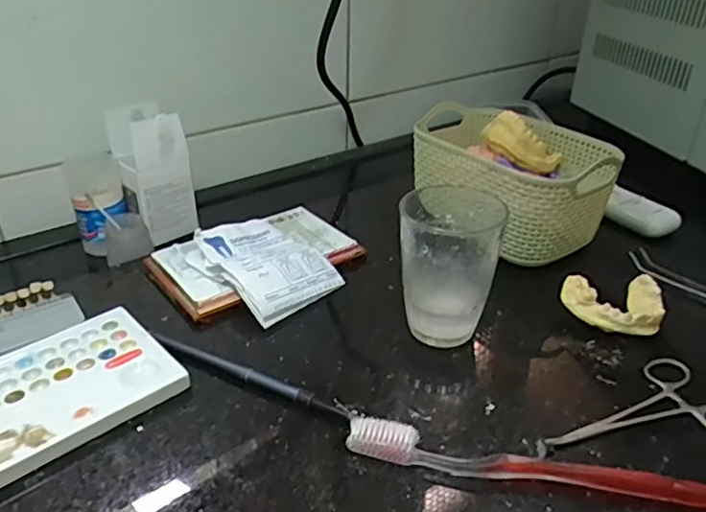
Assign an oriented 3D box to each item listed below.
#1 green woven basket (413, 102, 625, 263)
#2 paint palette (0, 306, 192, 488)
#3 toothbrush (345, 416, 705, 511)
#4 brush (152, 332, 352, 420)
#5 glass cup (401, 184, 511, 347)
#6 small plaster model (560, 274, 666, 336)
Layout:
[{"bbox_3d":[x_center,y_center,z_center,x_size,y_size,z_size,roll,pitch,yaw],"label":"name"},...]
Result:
[{"bbox_3d":[0.137,-0.068,0.534,0.123,0.084,0.179,-19,37,-29],"label":"green woven basket"},{"bbox_3d":[-0.186,0.084,0.346,0.152,0.011,0.095,-26,41,-36],"label":"paint palette"},{"bbox_3d":[0.090,0.110,0.308,0.188,0.013,0.020,9,32,12],"label":"toothbrush"},{"bbox_3d":[-0.066,0.073,0.369,0.143,0.008,0.010,16,34,22],"label":"brush"},{"bbox_3d":[0.064,0.007,0.398,0.063,0.096,0.069,9,33,13],"label":"glass cup"},{"bbox_3d":[0.185,0.031,0.426,0.066,0.030,0.058,15,34,21],"label":"small plaster model"}]

